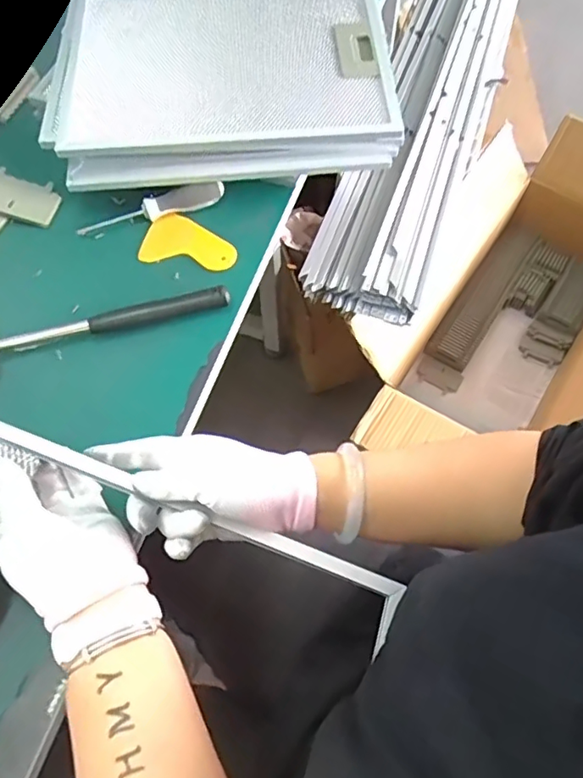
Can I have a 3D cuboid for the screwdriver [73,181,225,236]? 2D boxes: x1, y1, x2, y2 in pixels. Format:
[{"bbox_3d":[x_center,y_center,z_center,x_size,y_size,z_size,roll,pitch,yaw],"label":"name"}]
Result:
[{"bbox_3d":[-0.150,-0.195,0.617,0.155,0.024,0.029,-14,63,-7],"label":"screwdriver"}]

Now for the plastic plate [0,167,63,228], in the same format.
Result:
[{"bbox_3d":[-0.297,-0.209,0.621,0.087,0.006,0.053,19,67,-4],"label":"plastic plate"}]

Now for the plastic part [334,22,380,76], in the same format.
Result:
[{"bbox_3d":[0.071,-0.365,0.620,0.042,0.020,0.074,-7,62,-3],"label":"plastic part"}]

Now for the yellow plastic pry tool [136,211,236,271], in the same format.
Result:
[{"bbox_3d":[-0.106,-0.156,0.605,0.098,0.011,0.061,7,62,5],"label":"yellow plastic pry tool"}]

